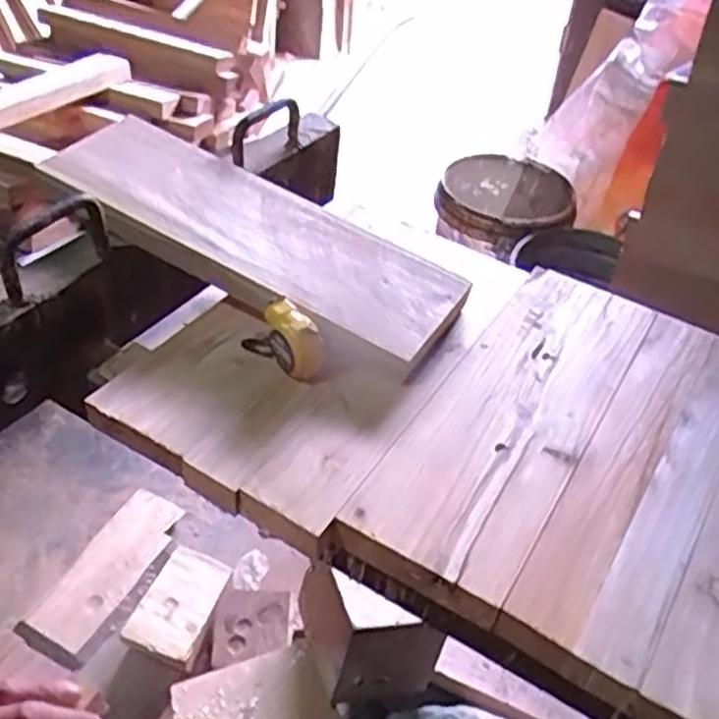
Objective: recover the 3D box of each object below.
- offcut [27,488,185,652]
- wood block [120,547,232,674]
[{"bbox_3d":[-0.441,0.359,1.341,0.127,0.021,0.303,22,45,18],"label":"offcut"},{"bbox_3d":[-0.294,0.403,1.255,0.129,0.057,0.187,19,44,15],"label":"wood block"}]

